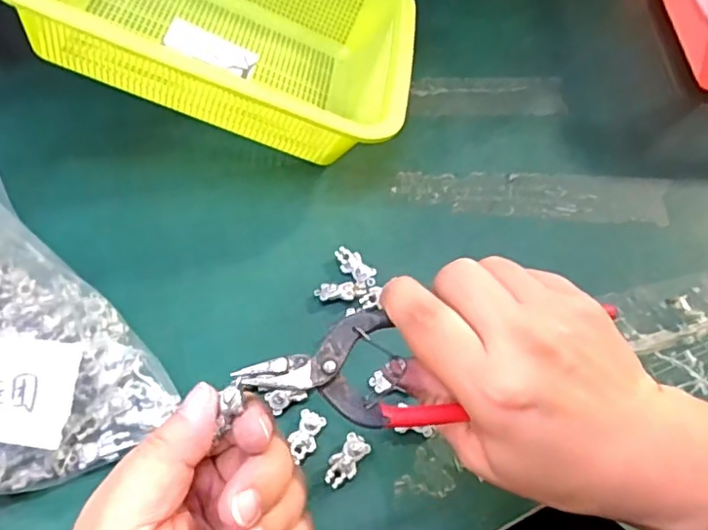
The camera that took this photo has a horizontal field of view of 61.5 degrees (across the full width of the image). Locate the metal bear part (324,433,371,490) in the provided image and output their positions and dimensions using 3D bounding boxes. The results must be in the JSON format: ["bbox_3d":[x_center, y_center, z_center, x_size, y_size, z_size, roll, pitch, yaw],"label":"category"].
[{"bbox_3d":[-0.004,0.107,0.323,0.016,0.004,0.029,38,68,5],"label":"metal bear part"}]

